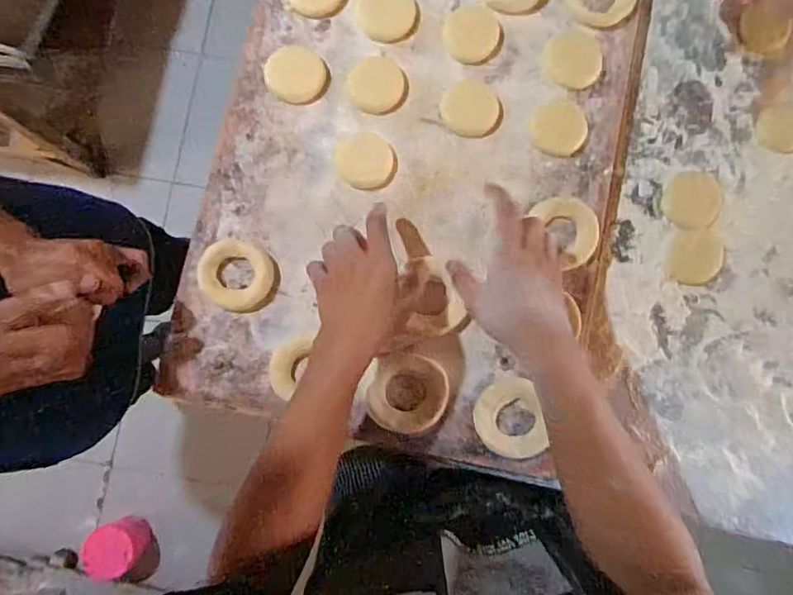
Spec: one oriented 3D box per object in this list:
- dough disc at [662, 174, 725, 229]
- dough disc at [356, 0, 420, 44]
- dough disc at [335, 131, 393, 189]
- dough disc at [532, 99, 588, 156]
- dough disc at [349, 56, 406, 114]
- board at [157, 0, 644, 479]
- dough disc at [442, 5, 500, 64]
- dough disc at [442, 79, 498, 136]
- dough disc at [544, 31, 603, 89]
[{"bbox_3d":[0.335,-0.111,0.595,0.059,0.012,0.068,29,84,2],"label":"dough disc"},{"bbox_3d":[-0.009,-0.319,0.590,0.072,0.008,0.062,43,85,3],"label":"dough disc"},{"bbox_3d":[-0.035,-0.151,0.582,0.060,0.004,0.061,0,84,-1],"label":"dough disc"},{"bbox_3d":[0.180,-0.187,0.580,0.058,0.004,0.062,0,84,-1],"label":"dough disc"},{"bbox_3d":[-0.022,-0.231,0.572,0.057,0.005,0.058,0,84,-1],"label":"dough disc"},{"bbox_3d":[0.031,-0.139,0.577,0.445,0.039,0.583,11,84,0],"label":"board"},{"bbox_3d":[0.084,-0.293,0.586,0.059,0.007,0.069,27,84,2],"label":"dough disc"},{"bbox_3d":[0.082,-0.208,0.578,0.059,0.004,0.062,0,84,-1],"label":"dough disc"},{"bbox_3d":[0.196,-0.265,0.585,0.060,0.007,0.066,0,84,-1],"label":"dough disc"}]

